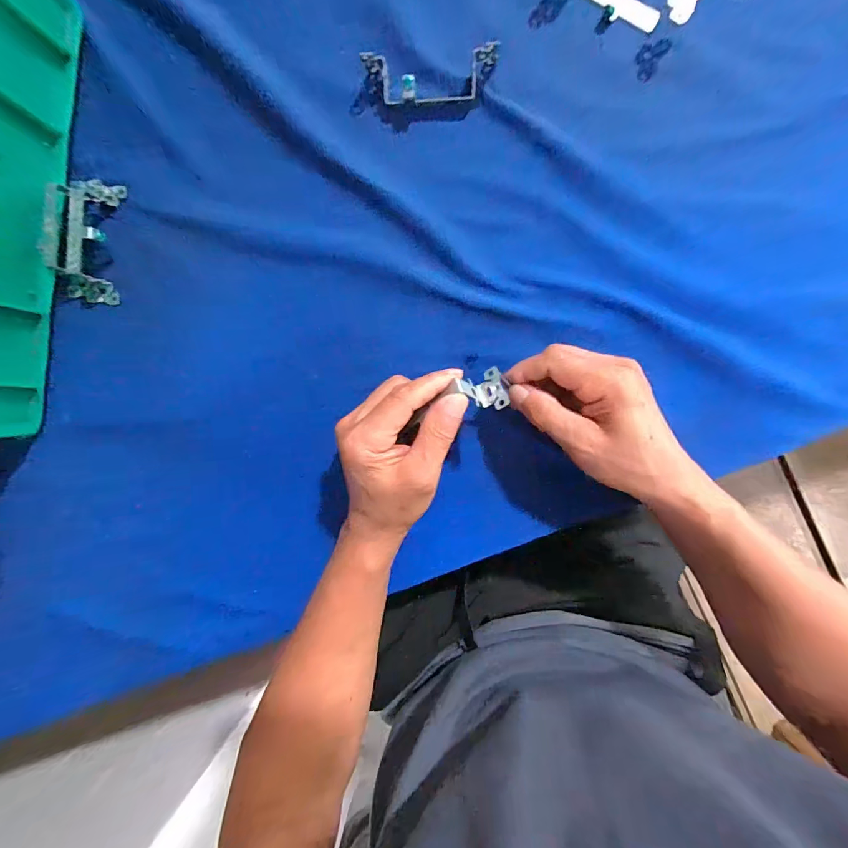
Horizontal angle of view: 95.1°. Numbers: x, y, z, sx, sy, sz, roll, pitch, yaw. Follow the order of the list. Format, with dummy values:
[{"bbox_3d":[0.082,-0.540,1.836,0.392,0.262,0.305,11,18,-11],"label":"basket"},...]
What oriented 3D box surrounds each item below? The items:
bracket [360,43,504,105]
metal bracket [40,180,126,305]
[{"bbox_3d":[0.006,-0.273,0.305,0.102,0.021,0.033,0,93,6],"label":"bracket"},{"bbox_3d":[-0.304,-0.166,0.350,0.049,0.041,0.109,7,95,3],"label":"metal bracket"}]

